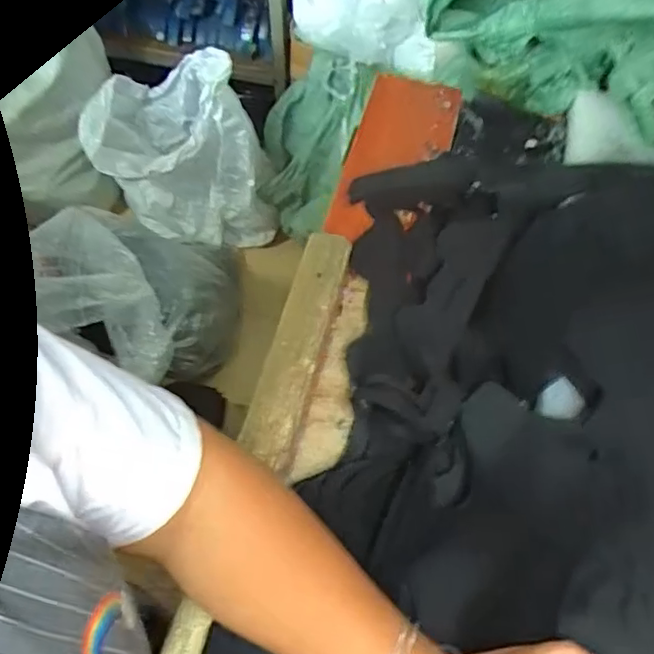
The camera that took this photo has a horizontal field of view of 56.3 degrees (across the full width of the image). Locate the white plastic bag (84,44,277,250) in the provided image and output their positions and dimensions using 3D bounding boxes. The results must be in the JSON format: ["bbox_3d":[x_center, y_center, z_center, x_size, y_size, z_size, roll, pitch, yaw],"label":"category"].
[{"bbox_3d":[-0.373,-0.451,1.561,0.427,0.590,0.238,10,60,8],"label":"white plastic bag"}]

